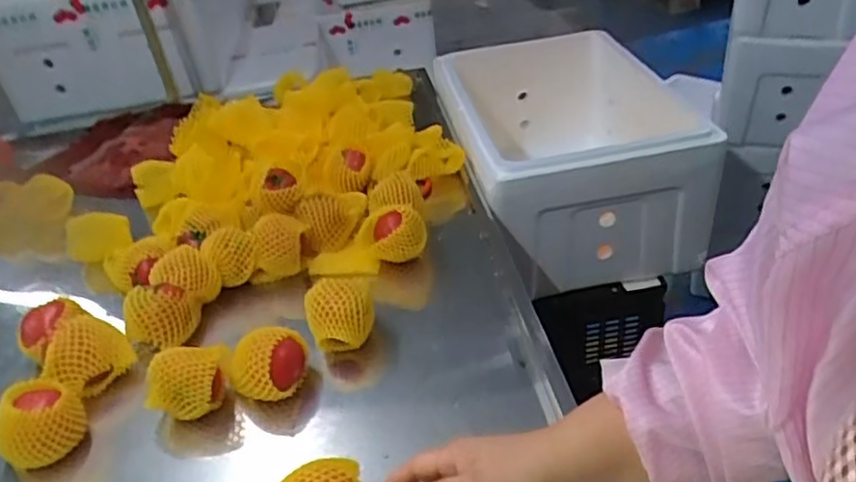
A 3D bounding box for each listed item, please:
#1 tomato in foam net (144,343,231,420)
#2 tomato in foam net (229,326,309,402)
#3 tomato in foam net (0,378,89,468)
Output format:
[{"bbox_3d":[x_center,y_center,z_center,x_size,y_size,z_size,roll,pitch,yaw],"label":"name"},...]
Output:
[{"bbox_3d":[-0.257,0.153,0.719,0.077,0.076,0.068,-4,36,6],"label":"tomato in foam net"},{"bbox_3d":[-0.175,0.139,0.733,0.086,0.074,0.066,-17,36,-12],"label":"tomato in foam net"},{"bbox_3d":[-0.408,0.194,0.700,0.089,0.084,0.063,-34,43,-32],"label":"tomato in foam net"}]

